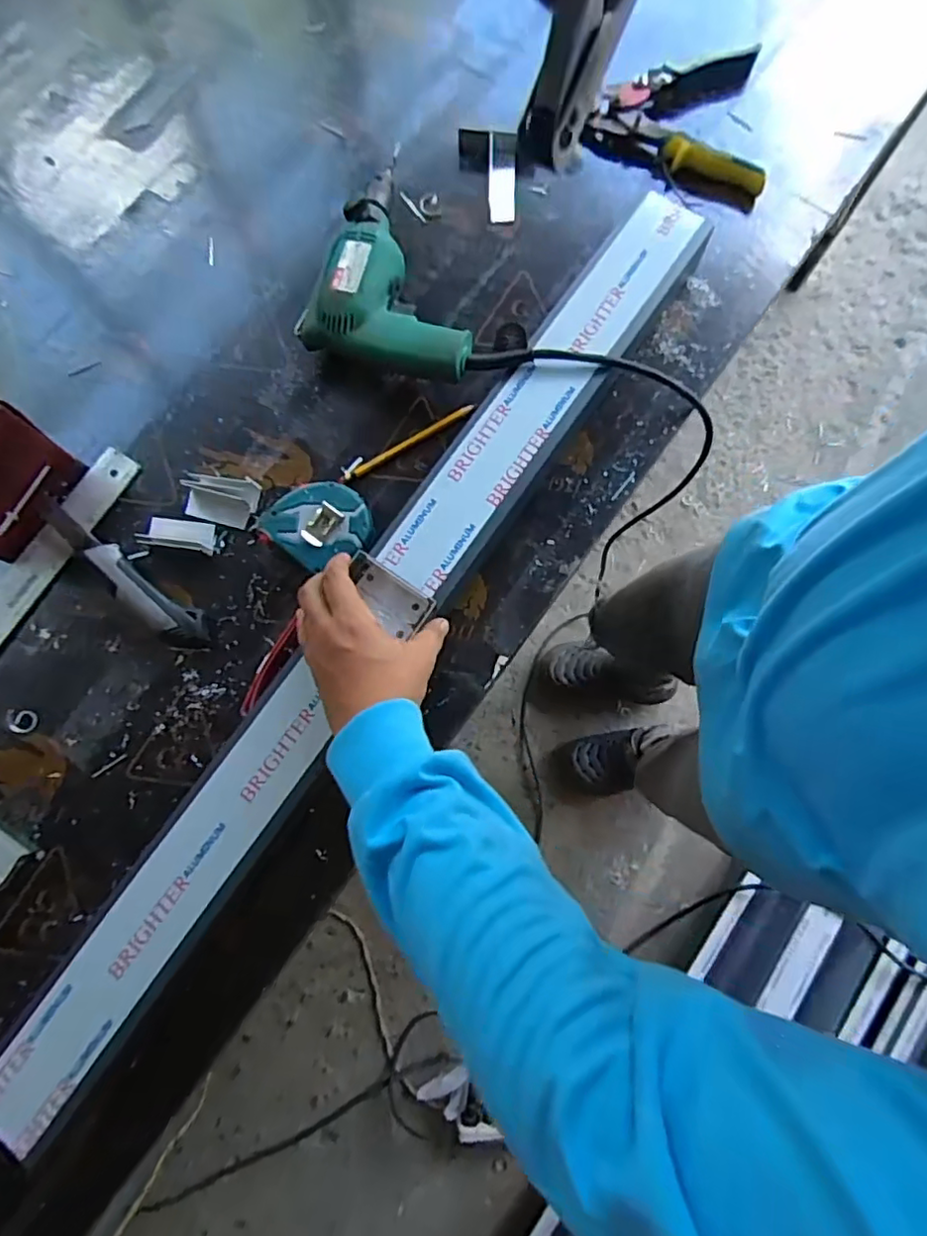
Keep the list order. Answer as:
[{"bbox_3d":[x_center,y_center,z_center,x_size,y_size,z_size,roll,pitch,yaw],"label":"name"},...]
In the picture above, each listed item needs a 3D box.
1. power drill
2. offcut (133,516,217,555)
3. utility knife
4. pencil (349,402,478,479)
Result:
[{"bbox_3d":[-0.047,-0.313,0.569,0.161,0.060,0.178,21,80,6],"label":"power drill"},{"bbox_3d":[-0.255,-0.077,0.545,0.061,0.023,0.031,6,79,3],"label":"offcut"},{"bbox_3d":[-0.305,-0.040,0.539,0.191,0.022,0.031,36,81,8],"label":"utility knife"},{"bbox_3d":[-0.050,-0.164,0.564,0.133,0.011,0.012,-28,79,-4],"label":"pencil"}]

